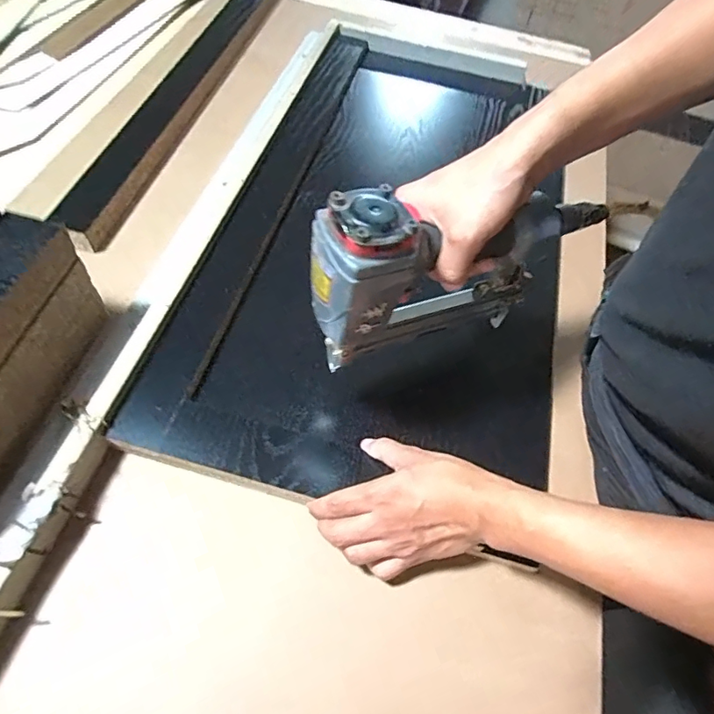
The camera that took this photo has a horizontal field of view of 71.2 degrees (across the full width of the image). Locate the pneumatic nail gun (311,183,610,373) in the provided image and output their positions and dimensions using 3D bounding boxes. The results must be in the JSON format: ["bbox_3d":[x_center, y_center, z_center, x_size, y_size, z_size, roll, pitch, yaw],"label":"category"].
[{"bbox_3d":[0.080,-0.070,0.400,0.244,0.161,0.058,-18,62,-15],"label":"pneumatic nail gun"}]

